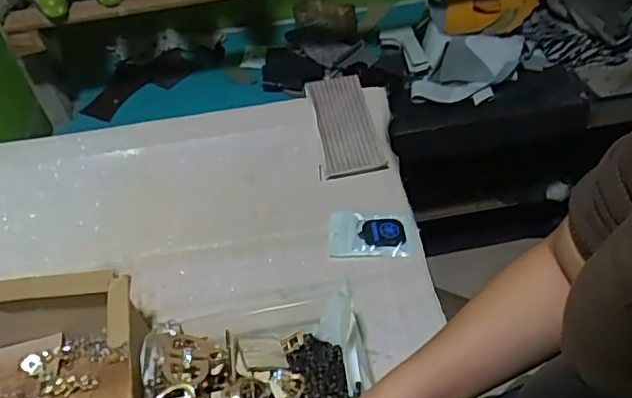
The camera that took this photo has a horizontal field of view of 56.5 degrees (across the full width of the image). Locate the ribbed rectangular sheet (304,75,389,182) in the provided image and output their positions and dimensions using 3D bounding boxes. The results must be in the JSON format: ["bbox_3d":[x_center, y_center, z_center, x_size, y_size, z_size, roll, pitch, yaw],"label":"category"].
[{"bbox_3d":[0.041,-0.101,0.810,0.080,0.017,0.159,-11,61,-4],"label":"ribbed rectangular sheet"}]

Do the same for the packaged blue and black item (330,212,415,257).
[{"bbox_3d":[0.068,0.042,0.702,0.099,0.014,0.061,1,48,7],"label":"packaged blue and black item"}]

